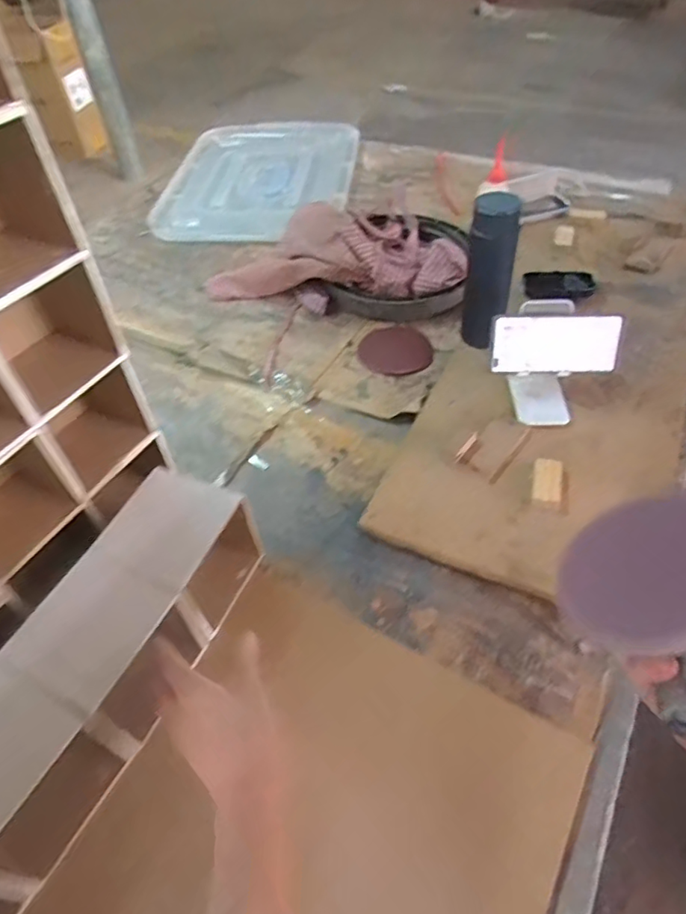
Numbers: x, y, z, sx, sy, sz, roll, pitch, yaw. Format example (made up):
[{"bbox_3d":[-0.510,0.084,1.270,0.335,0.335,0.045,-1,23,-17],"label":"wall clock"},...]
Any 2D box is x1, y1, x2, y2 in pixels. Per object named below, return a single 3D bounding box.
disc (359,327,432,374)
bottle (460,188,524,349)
[{"bbox_3d":[0.080,-0.162,0.870,0.113,0.012,0.097,1,61,11],"label":"disc"},{"bbox_3d":[0.205,-0.248,0.796,0.063,0.221,0.065,7,51,10],"label":"bottle"}]

